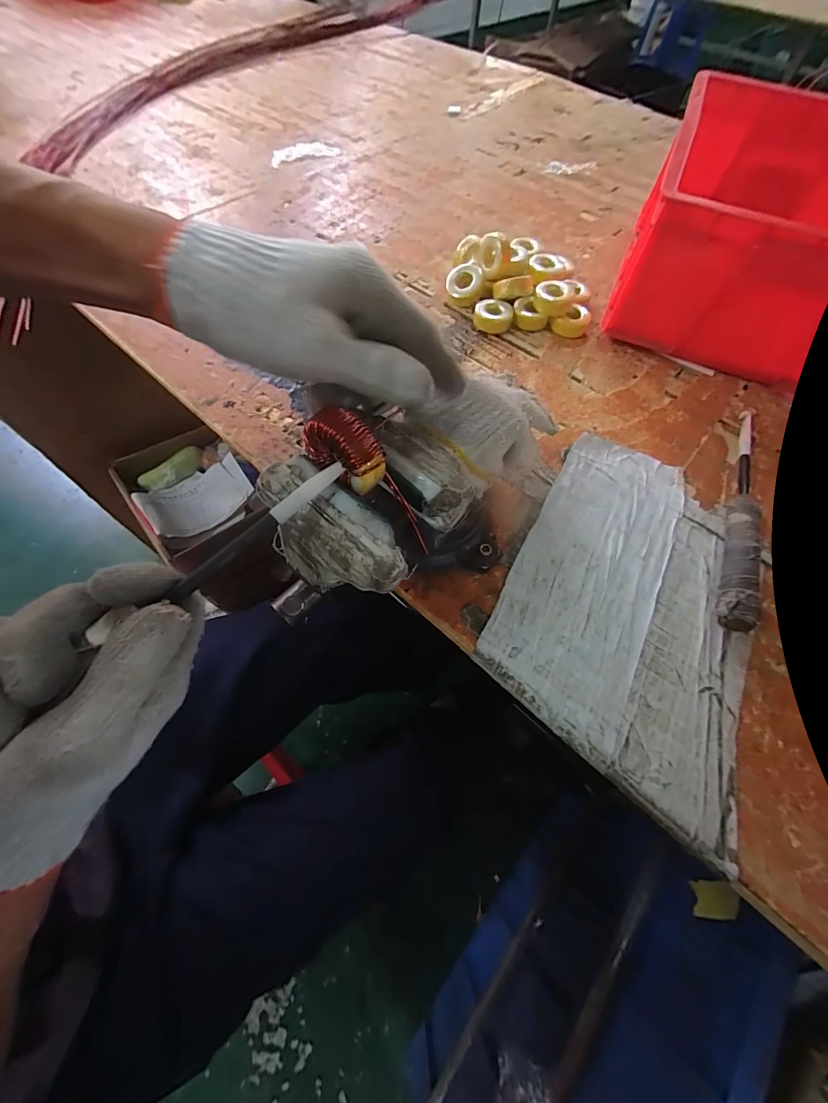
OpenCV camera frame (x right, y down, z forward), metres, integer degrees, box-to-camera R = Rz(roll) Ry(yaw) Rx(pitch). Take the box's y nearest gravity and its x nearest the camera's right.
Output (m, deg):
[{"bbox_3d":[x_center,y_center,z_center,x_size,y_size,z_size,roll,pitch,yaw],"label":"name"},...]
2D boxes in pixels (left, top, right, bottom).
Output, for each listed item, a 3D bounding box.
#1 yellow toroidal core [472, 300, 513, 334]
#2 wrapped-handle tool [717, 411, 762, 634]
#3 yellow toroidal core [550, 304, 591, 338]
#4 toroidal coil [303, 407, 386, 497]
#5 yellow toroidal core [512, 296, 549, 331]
[{"bbox_3d":[0.102,-0.303,0.514,0.049,0.023,0.042,20,63,7],"label":"yellow toroidal core"},{"bbox_3d":[0.315,-0.048,0.378,0.028,0.031,0.270,26,64,10],"label":"wrapped-handle tool"},{"bbox_3d":[0.202,-0.293,0.512,0.042,0.025,0.038,-33,69,-18],"label":"yellow toroidal core"},{"bbox_3d":[-0.039,-0.057,0.226,0.045,0.039,0.024,35,66,14],"label":"toroidal coil"},{"bbox_3d":[0.149,-0.307,0.516,0.043,0.024,0.036,3,62,-1],"label":"yellow toroidal core"}]

